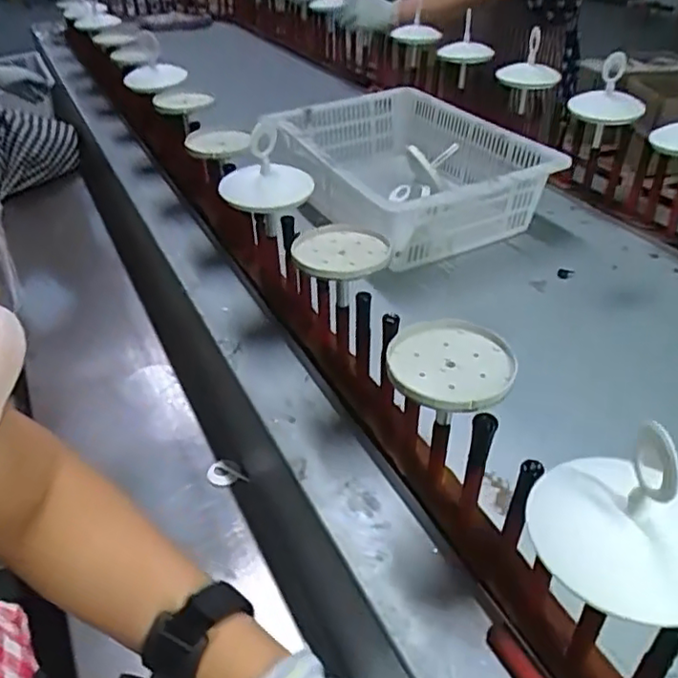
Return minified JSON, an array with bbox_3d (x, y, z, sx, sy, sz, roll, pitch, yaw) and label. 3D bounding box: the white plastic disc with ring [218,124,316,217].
[{"bbox_3d":[-0.098,-0.215,0.809,0.117,0.088,0.107,-8,37,-5],"label":"white plastic disc with ring"}]

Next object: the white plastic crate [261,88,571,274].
[{"bbox_3d":[0.125,-0.313,1.173,0.360,0.160,0.475,-22,41,-23],"label":"white plastic crate"}]

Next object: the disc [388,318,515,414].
[{"bbox_3d":[0.099,0.021,0.557,0.107,0.016,0.115,-2,37,2],"label":"disc"}]

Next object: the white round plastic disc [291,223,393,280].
[{"bbox_3d":[-0.003,-0.101,0.719,0.115,0.021,0.111,-2,37,2],"label":"white round plastic disc"}]

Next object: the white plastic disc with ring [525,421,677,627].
[{"bbox_3d":[0.179,0.100,0.380,0.118,0.083,0.100,26,46,34],"label":"white plastic disc with ring"}]

